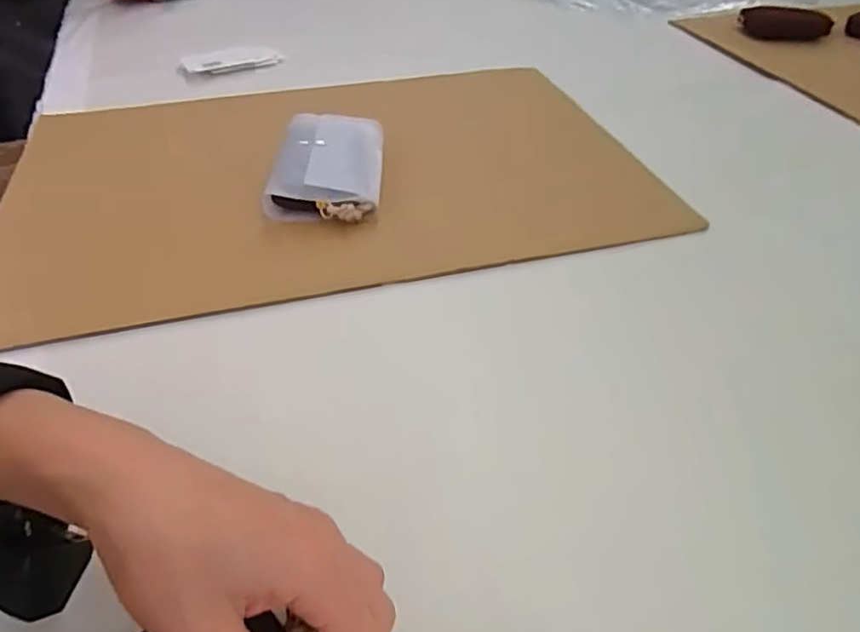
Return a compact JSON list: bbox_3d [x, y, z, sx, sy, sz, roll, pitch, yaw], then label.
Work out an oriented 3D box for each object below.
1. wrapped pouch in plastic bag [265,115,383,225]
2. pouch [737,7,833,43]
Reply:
[{"bbox_3d":[-0.091,-0.135,0.549,0.095,0.039,0.139,1,43,0],"label":"wrapped pouch in plastic bag"},{"bbox_3d":[0.499,-0.411,0.859,0.117,0.031,0.052,19,46,19],"label":"pouch"}]

